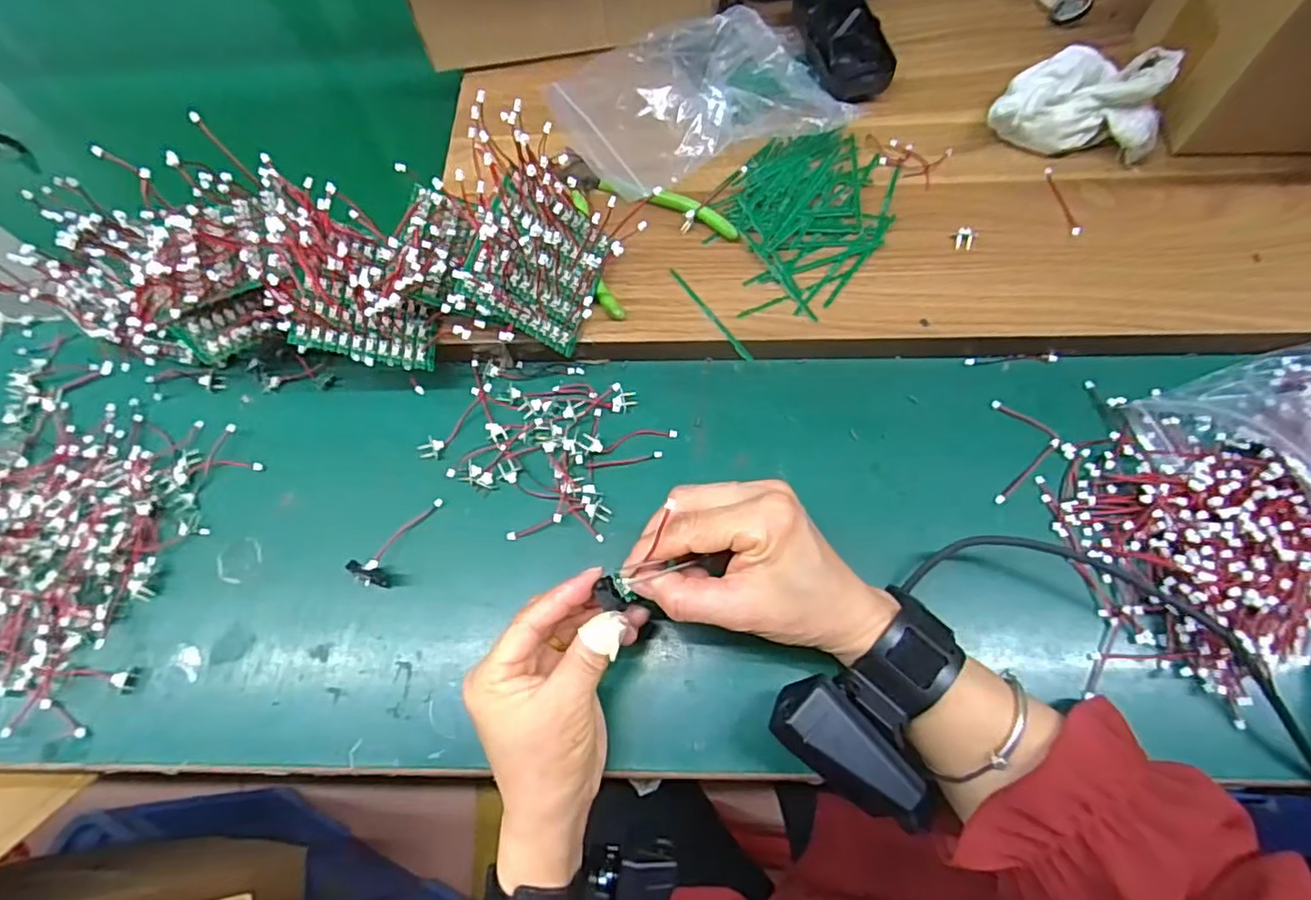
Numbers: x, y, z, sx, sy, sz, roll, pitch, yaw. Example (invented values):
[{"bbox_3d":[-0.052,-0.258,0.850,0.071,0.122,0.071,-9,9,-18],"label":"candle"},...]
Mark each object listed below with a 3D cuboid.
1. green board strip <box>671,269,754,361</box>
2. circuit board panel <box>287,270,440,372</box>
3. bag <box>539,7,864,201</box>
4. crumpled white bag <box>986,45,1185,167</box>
[{"bbox_3d":[0.036,-0.091,0.418,0.005,0.004,0.084,-35,74,-9],"label":"green board strip"},{"bbox_3d":[-0.175,-0.079,0.391,0.079,0.016,0.049,10,88,-27],"label":"circuit board panel"},{"bbox_3d":[0.030,-0.265,0.454,0.195,0.042,0.155,-20,72,-4],"label":"bag"},{"bbox_3d":[0.282,-0.243,0.424,0.111,0.054,0.075,10,76,6],"label":"crumpled white bag"}]

